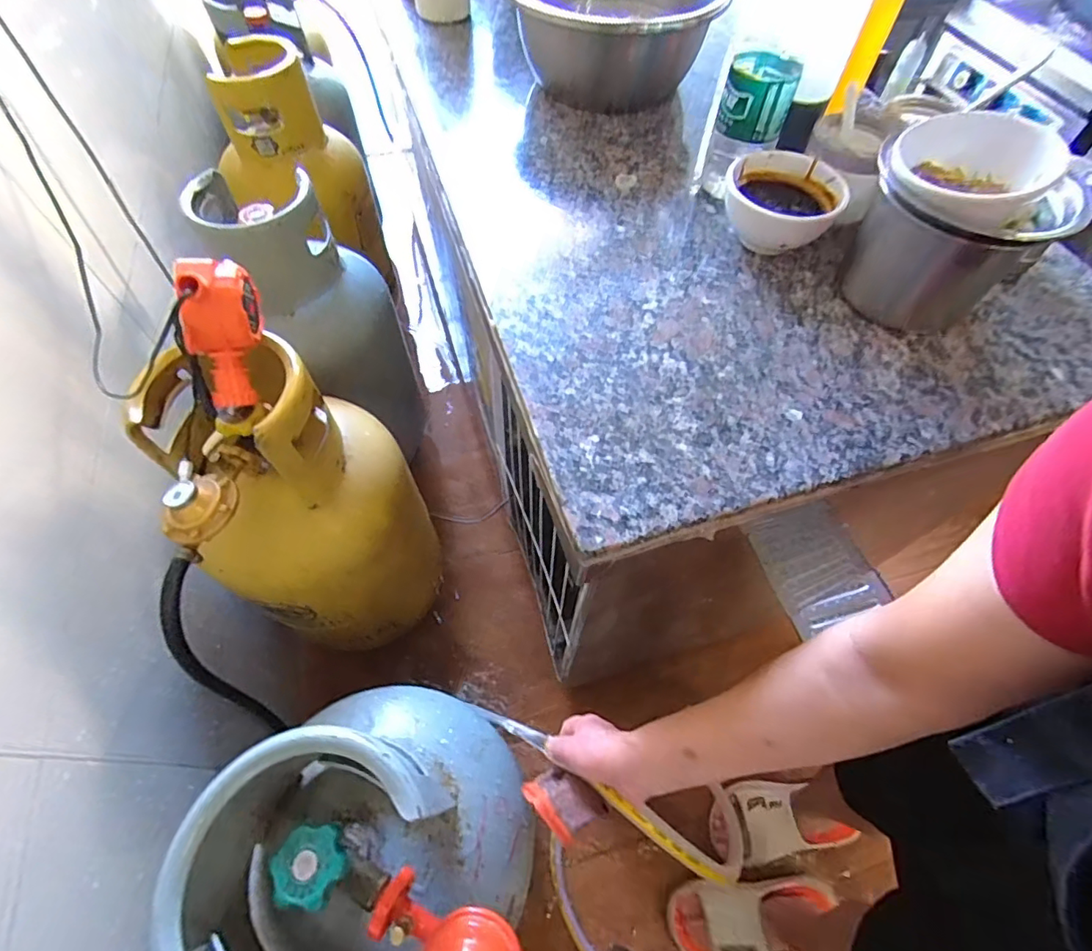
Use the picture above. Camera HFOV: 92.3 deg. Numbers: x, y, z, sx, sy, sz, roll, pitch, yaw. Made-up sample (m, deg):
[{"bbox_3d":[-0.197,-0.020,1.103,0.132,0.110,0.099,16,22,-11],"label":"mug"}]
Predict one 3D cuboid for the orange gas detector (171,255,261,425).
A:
[{"bbox_3d":[-0.353,-0.143,0.583,0.059,0.179,0.093,6,23,3],"label":"orange gas detector"}]

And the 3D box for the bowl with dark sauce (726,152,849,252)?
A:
[{"bbox_3d":[0.233,-0.267,0.529,0.109,0.062,0.109,14,60,7],"label":"bowl with dark sauce"}]

